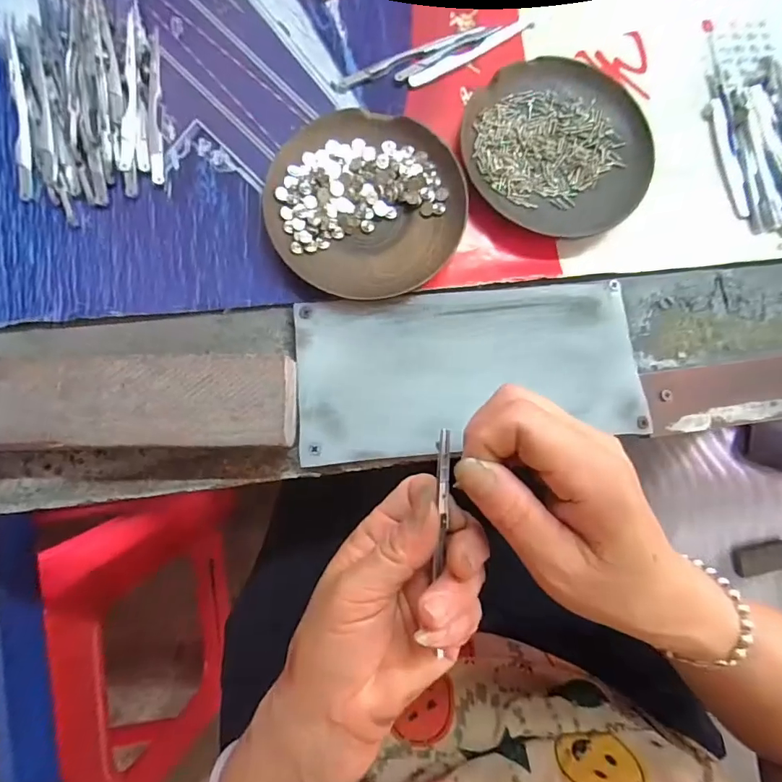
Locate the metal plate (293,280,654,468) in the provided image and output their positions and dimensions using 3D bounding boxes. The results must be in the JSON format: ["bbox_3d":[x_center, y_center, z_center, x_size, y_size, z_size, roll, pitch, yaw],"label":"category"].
[{"bbox_3d":[0.046,-0.013,0.272,0.196,0.008,0.093,-6,82,-5],"label":"metal plate"}]

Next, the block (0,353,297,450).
[{"bbox_3d":[-0.145,0.007,0.247,0.184,0.031,0.047,0,82,-4],"label":"block"}]

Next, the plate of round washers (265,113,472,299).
[{"bbox_3d":[-0.015,-0.111,0.279,0.111,0.014,0.114,1,82,-4],"label":"plate of round washers"}]

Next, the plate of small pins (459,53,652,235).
[{"bbox_3d":[0.104,-0.153,0.291,0.114,0.015,0.113,1,82,-4],"label":"plate of small pins"}]

